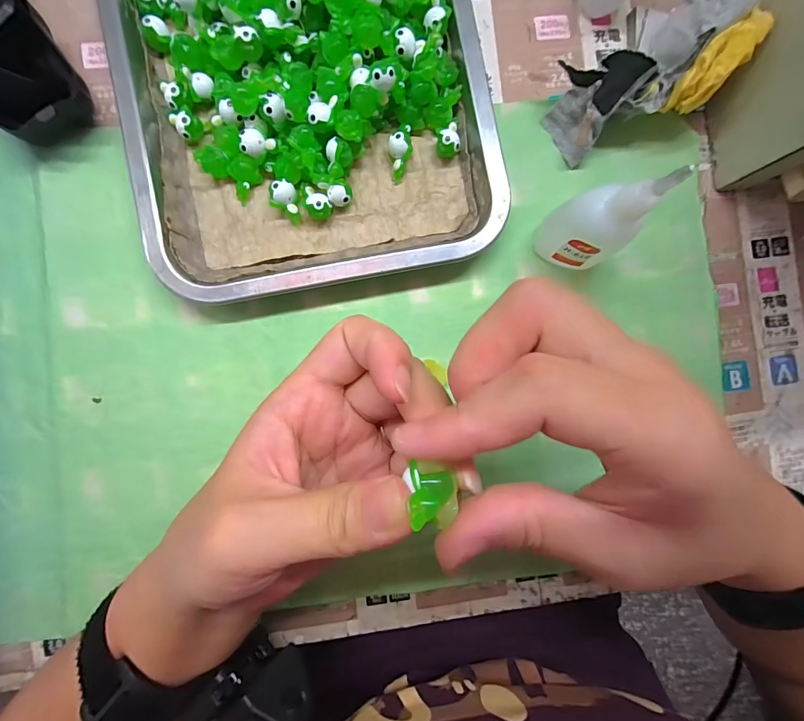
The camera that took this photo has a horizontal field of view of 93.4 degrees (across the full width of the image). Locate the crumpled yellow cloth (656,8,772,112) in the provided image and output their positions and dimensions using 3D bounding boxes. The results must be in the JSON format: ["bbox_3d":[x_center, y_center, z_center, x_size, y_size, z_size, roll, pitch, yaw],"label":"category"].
[{"bbox_3d":[0.181,-0.171,0.215,0.021,0.019,0.058,40,111,-3],"label":"crumpled yellow cloth"}]

